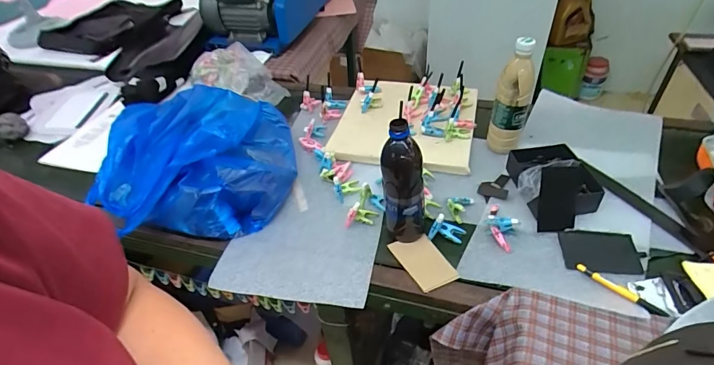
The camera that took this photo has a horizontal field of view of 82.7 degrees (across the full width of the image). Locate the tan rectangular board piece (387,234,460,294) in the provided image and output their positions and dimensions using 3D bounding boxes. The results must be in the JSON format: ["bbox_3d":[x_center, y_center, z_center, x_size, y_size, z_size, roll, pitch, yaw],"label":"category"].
[{"bbox_3d":[0.105,0.125,0.648,0.067,0.009,0.109,-19,42,-16],"label":"tan rectangular board piece"}]

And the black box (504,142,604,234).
[{"bbox_3d":[0.348,-0.011,0.711,0.140,0.090,0.183,7,41,13],"label":"black box"}]

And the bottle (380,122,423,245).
[{"bbox_3d":[0.073,-0.001,0.638,0.068,0.209,0.066,-3,40,2],"label":"bottle"}]

